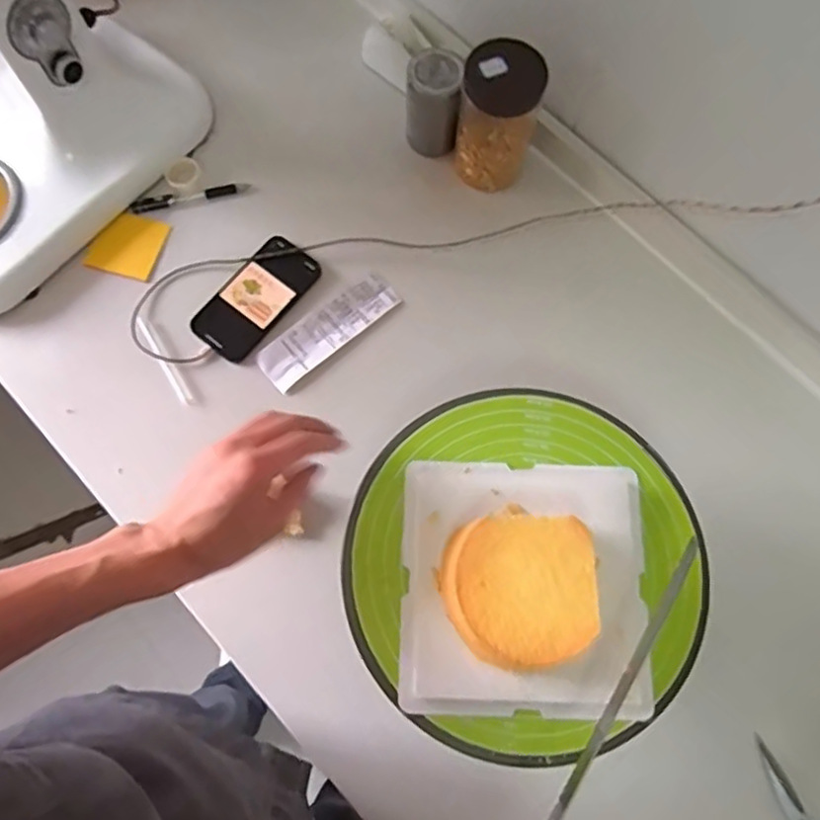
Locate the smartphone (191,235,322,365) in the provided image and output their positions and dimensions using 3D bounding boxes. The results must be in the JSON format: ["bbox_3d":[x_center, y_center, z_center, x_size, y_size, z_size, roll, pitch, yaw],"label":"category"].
[{"bbox_3d":[-0.170,-0.124,0.722,0.075,0.011,0.147,37,76,9],"label":"smartphone"}]

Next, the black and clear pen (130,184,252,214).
[{"bbox_3d":[-0.255,-0.249,0.762,0.135,0.010,0.016,-15,74,-6],"label":"black and clear pen"}]

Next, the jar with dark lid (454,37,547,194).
[{"bbox_3d":[0.096,-0.318,0.714,0.082,0.133,0.084,0,73,-1],"label":"jar with dark lid"}]

